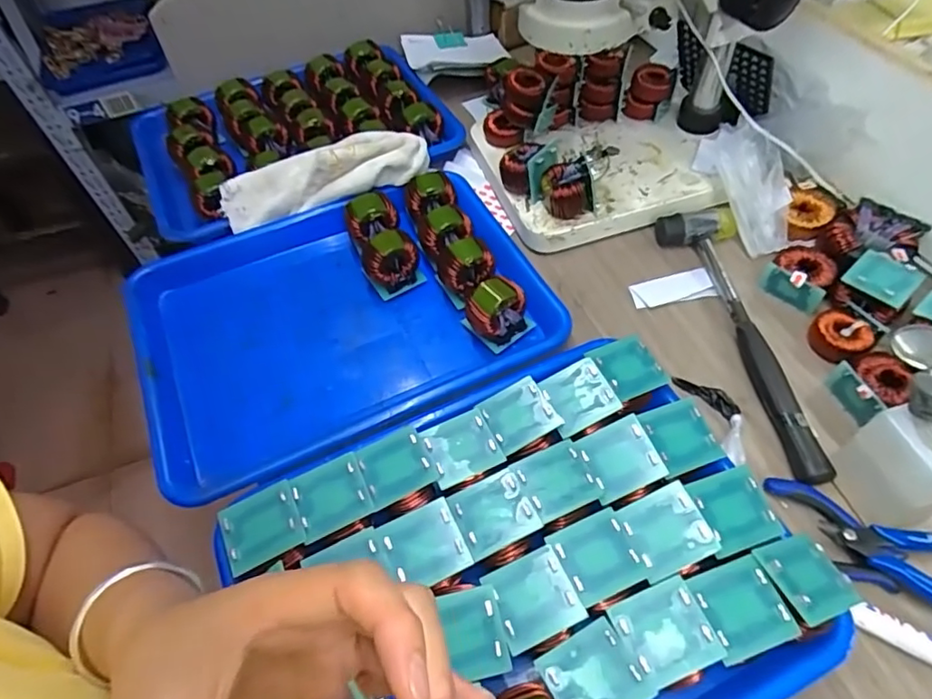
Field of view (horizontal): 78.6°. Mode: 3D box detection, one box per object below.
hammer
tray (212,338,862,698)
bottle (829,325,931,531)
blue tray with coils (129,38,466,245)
[{"bbox_3d":[0.228,-0.018,0.466,0.067,0.035,0.266,-6,54,0],"label":"hammer"},{"bbox_3d":[0.033,0.134,0.347,0.314,0.048,0.243,-23,56,-12],"label":"tray"},{"bbox_3d":[0.277,0.052,0.349,0.061,0.092,0.078,-22,56,-12],"label":"bottle"},{"bbox_3d":[-0.195,-0.240,0.638,0.335,0.064,0.240,-20,55,-10],"label":"blue tray with coils"}]

